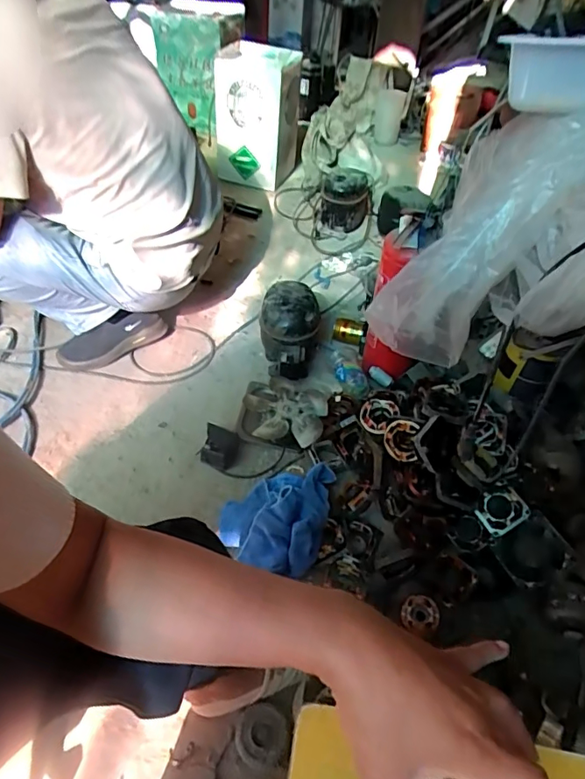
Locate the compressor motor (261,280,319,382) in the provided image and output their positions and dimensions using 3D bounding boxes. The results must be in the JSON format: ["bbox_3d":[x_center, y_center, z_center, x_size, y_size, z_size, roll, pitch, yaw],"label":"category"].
[{"bbox_3d":[-0.009,-0.131,1.202,0.135,0.174,0.211,2,46,-3],"label":"compressor motor"}]

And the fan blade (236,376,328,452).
[{"bbox_3d":[-0.025,0.055,1.100,0.190,0.079,0.180,2,46,-2],"label":"fan blade"}]

